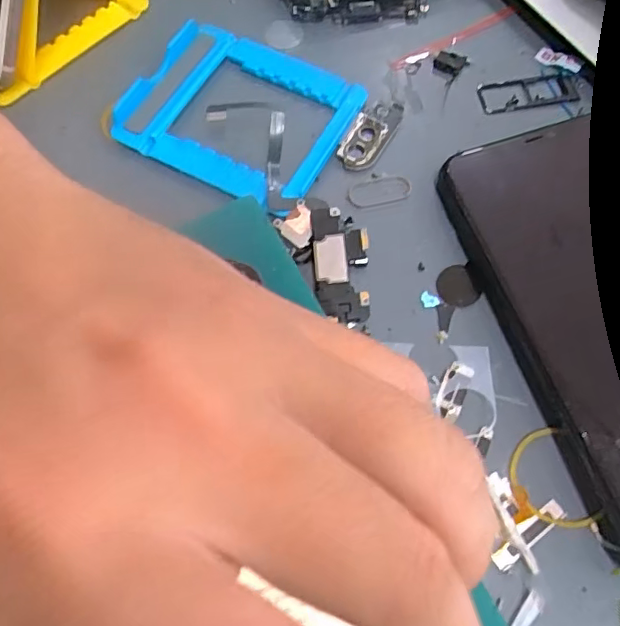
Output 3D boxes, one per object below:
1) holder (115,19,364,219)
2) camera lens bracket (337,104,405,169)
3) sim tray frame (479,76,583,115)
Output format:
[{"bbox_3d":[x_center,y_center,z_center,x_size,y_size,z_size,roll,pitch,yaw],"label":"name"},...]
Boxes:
[{"bbox_3d":[-0.028,-0.080,0.222,0.082,0.007,0.067,28,69,11],"label":"holder"},{"bbox_3d":[0.024,-0.072,0.222,0.016,0.004,0.036,29,69,11],"label":"camera lens bracket"},{"bbox_3d":[0.090,-0.091,0.230,0.039,0.004,0.016,-7,67,-4],"label":"sim tray frame"}]

